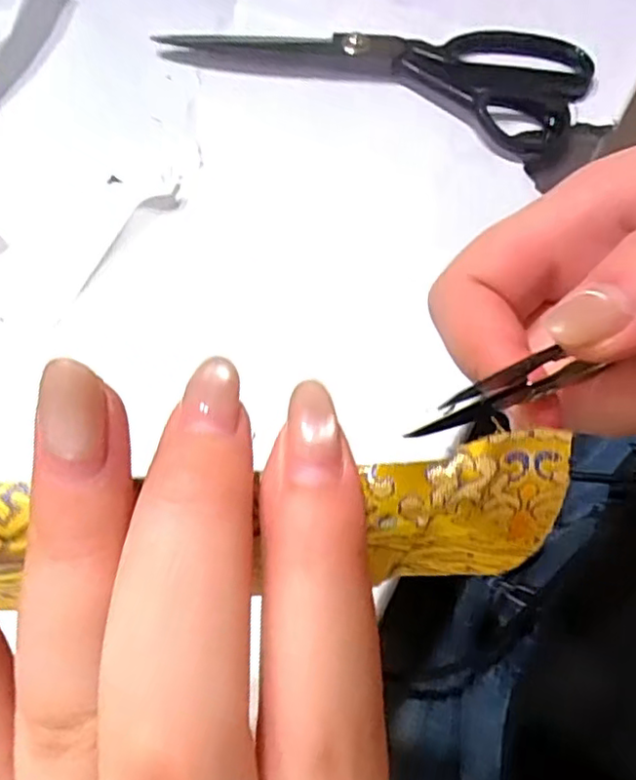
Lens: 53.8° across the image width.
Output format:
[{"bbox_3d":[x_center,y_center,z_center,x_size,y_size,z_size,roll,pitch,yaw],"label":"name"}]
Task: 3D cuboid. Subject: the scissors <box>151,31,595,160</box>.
[{"bbox_3d":[0.036,-0.198,0.366,0.234,0.018,0.084,18,70,5],"label":"scissors"}]

